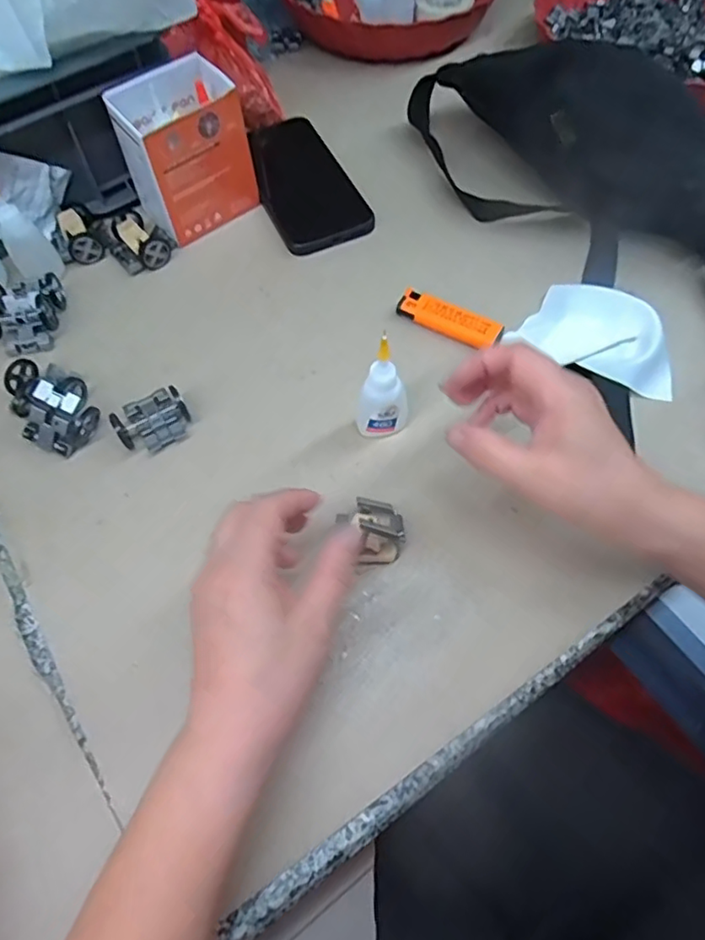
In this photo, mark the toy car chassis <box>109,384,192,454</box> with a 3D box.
[{"bbox_3d":[-0.138,-0.036,0.404,0.048,0.020,0.041,-32,65,-14],"label":"toy car chassis"}]

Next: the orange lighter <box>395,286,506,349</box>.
[{"bbox_3d":[0.073,-0.115,0.443,0.081,0.011,0.022,26,66,15],"label":"orange lighter"}]

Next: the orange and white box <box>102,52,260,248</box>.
[{"bbox_3d":[-0.134,-0.260,0.479,0.088,0.102,0.073,-32,65,-14],"label":"orange and white box"}]

